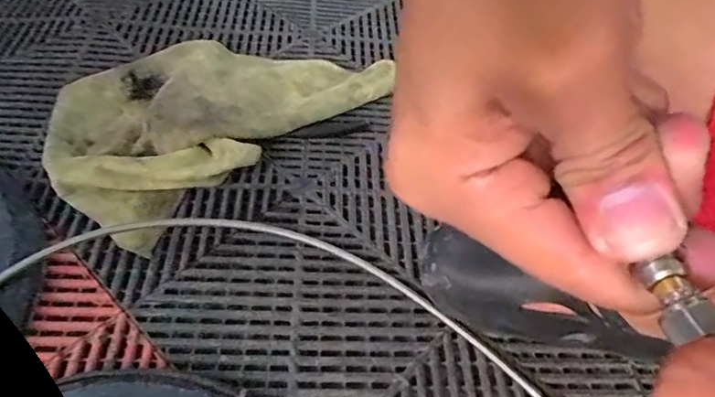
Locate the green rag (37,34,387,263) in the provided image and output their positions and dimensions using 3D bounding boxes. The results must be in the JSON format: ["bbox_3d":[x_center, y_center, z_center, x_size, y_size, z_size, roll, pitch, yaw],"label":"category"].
[{"bbox_3d":[-0.164,-0.118,0.576,0.239,0.046,0.364,37,56,23],"label":"green rag"}]

